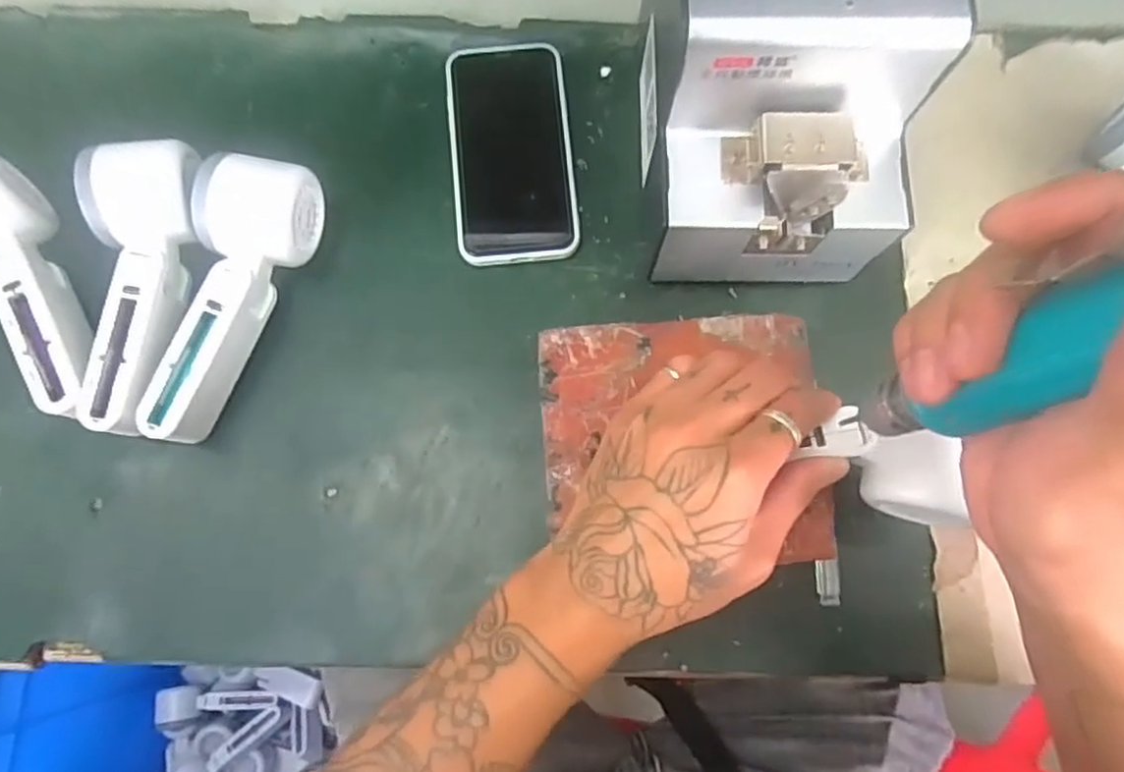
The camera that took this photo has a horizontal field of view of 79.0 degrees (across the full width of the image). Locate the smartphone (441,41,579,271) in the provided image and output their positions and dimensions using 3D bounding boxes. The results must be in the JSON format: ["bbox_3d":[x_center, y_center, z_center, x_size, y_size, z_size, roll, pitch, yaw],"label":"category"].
[{"bbox_3d":[-0.032,-0.148,0.428,0.074,0.009,0.147,-6,78,-1],"label":"smartphone"}]

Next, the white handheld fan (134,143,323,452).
[{"bbox_3d":[-0.178,-0.045,0.381,0.063,0.049,0.165,12,78,3],"label":"white handheld fan"}]

